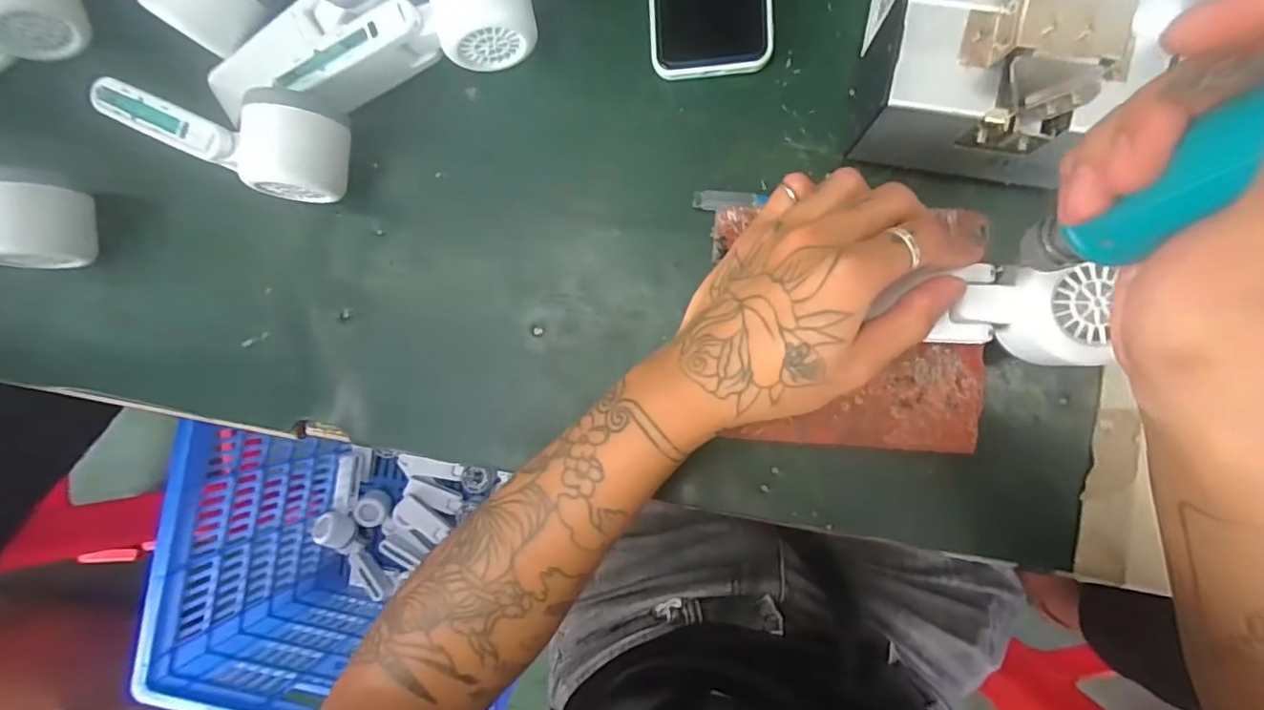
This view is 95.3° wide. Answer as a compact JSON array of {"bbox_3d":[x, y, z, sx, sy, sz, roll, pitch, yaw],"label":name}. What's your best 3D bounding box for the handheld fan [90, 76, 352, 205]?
[{"bbox_3d":[-0.263,-0.142,0.367,0.165,0.048,0.064,15,90,6],"label":"handheld fan"}]

